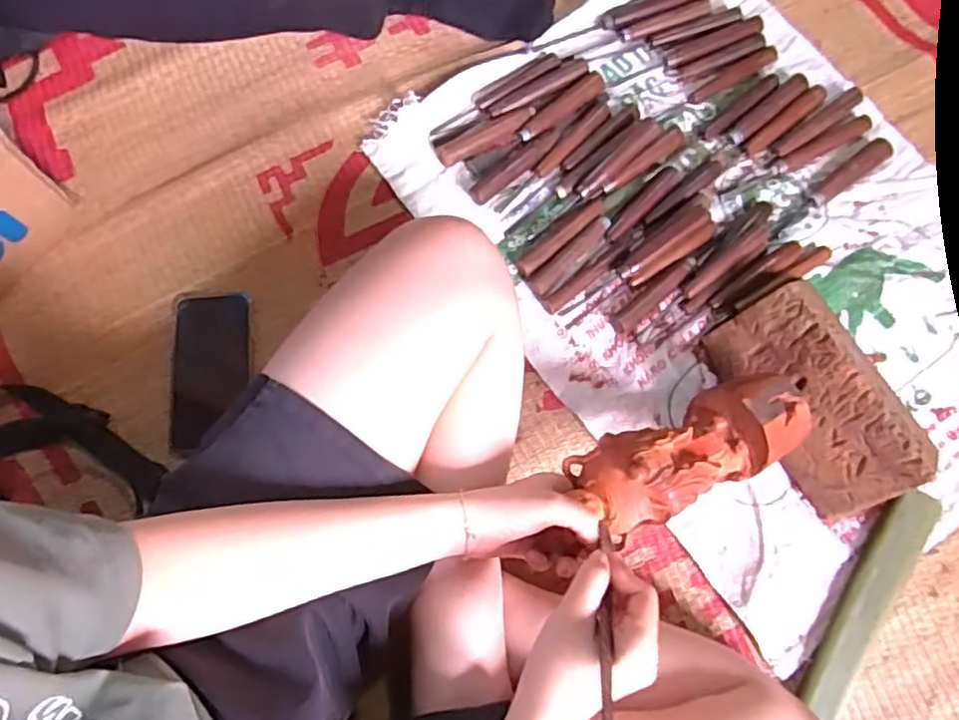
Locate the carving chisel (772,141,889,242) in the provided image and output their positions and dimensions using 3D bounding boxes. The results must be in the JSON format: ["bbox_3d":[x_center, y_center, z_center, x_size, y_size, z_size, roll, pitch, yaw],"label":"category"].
[{"bbox_3d":[0.368,-0.179,0.683,0.159,0.014,0.021,-37,78,-8],"label":"carving chisel"}]

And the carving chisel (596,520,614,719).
[{"bbox_3d":[0.082,0.175,0.415,0.010,0.199,0.013,14,117,4],"label":"carving chisel"}]

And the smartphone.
[{"bbox_3d":[-0.275,0.012,0.667,0.075,0.012,0.157,-3,76,0],"label":"smartphone"}]

